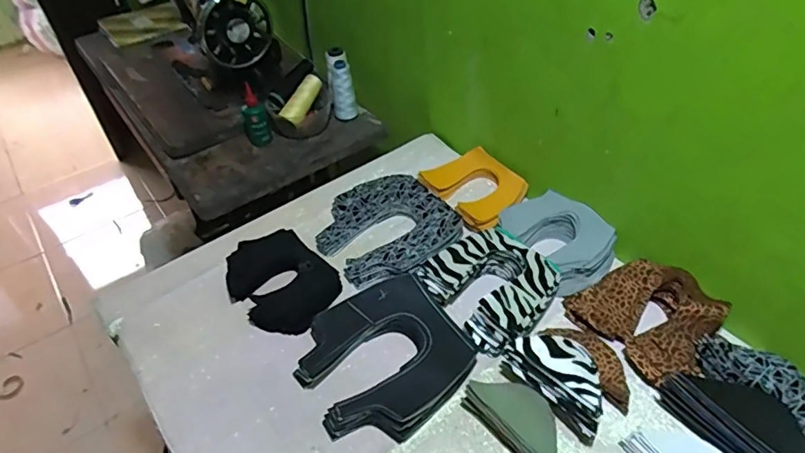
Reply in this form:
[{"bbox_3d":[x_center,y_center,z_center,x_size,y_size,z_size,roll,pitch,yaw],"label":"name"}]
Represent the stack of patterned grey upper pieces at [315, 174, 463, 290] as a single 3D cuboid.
[{"bbox_3d":[-0.025,0.000,0.803,0.185,0.028,0.198,-27,48,-23],"label":"stack of patterned grey upper pieces"}]

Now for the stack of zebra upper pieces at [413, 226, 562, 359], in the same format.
[{"bbox_3d":[0.116,0.069,0.692,0.141,0.042,0.160,-35,55,-24],"label":"stack of zebra upper pieces"}]

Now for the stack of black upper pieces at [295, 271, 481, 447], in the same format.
[{"bbox_3d":[-0.025,0.151,0.641,0.189,0.035,0.184,-28,49,-24],"label":"stack of black upper pieces"}]

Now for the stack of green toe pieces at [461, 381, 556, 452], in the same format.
[{"bbox_3d":[0.123,0.207,0.569,0.056,0.048,0.123,-29,49,-23],"label":"stack of green toe pieces"}]

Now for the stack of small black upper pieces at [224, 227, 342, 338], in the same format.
[{"bbox_3d":[-0.171,0.070,0.740,0.123,0.028,0.172,-33,51,-28],"label":"stack of small black upper pieces"}]

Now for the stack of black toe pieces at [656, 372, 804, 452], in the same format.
[{"bbox_3d":[0.358,0.202,0.559,0.090,0.037,0.150,-28,49,-22],"label":"stack of black toe pieces"}]

